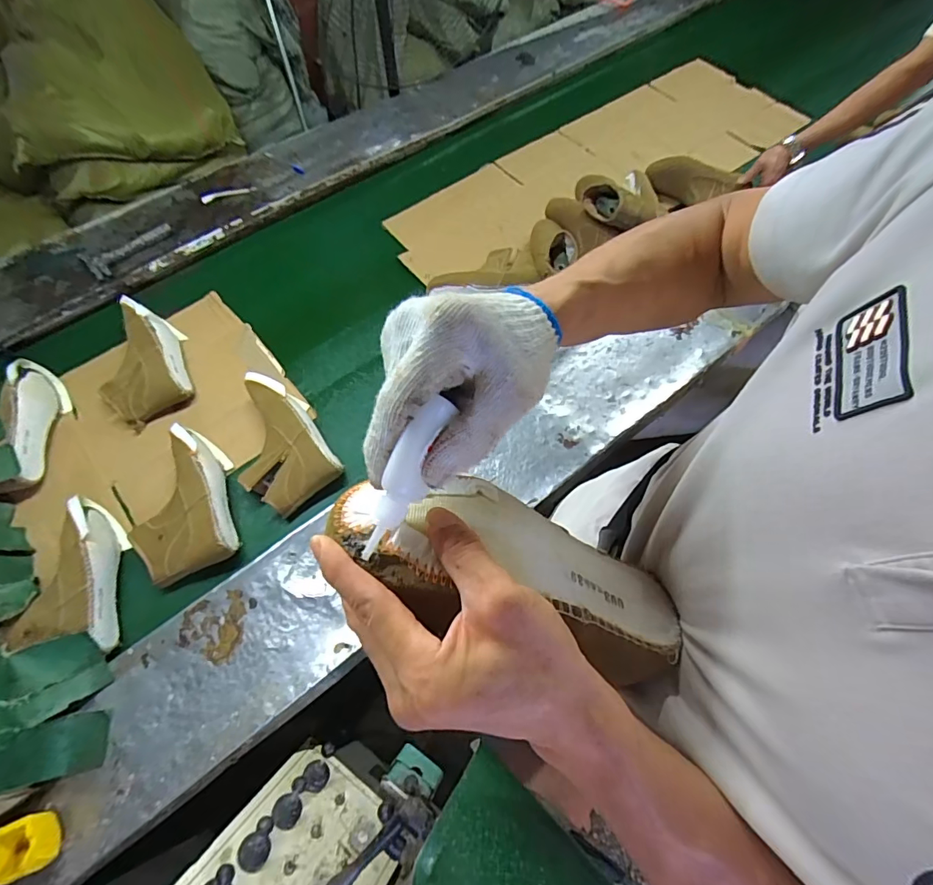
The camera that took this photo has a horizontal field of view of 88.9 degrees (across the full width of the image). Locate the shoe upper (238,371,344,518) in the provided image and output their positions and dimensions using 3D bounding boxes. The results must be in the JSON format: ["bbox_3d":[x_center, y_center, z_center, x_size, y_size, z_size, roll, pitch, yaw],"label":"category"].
[{"bbox_3d":[-0.368,-0.002,0.909,0.167,0.077,0.261,-31,66,-12],"label":"shoe upper"}]

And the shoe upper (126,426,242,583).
[{"bbox_3d":[-0.520,0.106,0.856,0.164,0.085,0.269,-22,65,-8],"label":"shoe upper"}]

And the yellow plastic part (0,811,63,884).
[{"bbox_3d":[-0.571,0.521,0.613,0.067,0.038,0.063,-23,65,-8],"label":"yellow plastic part"}]

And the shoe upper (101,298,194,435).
[{"bbox_3d":[-0.688,-0.169,0.994,0.168,0.097,0.255,-23,65,-8],"label":"shoe upper"}]

